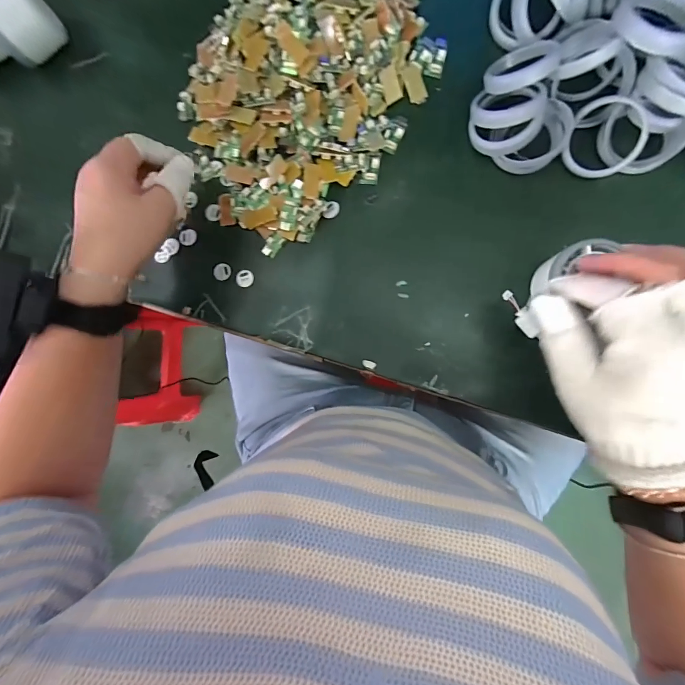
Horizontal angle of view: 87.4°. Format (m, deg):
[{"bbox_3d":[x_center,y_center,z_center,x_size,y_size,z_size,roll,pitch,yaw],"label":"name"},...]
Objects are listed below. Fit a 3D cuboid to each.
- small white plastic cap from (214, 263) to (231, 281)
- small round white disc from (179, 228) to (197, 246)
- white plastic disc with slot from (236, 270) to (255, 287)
[{"bbox_3d":[-0.120,-0.070,0.356,0.016,0.004,0.017,0,89,8],"label":"small white plastic cap"},{"bbox_3d":[-0.157,-0.107,0.365,0.016,0.006,0.017,0,89,8],"label":"small round white disc"},{"bbox_3d":[-0.097,-0.063,0.354,0.018,0.004,0.017,0,89,8],"label":"white plastic disc with slot"}]

